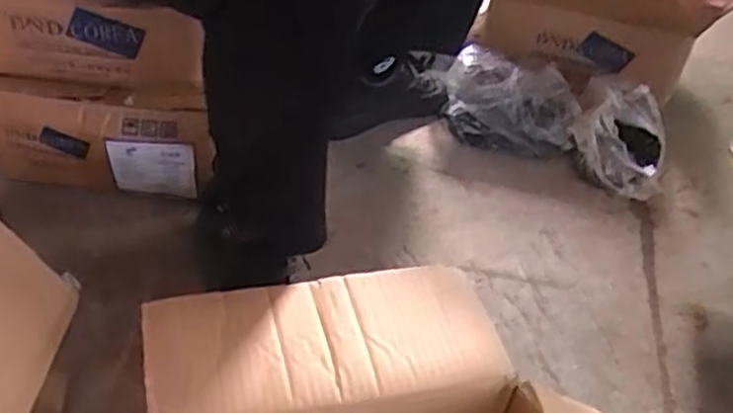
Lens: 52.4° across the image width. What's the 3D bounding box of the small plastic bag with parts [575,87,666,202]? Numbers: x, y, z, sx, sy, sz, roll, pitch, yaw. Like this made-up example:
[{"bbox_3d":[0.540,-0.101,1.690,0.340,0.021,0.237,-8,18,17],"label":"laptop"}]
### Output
[{"bbox_3d":[0.376,-0.104,1.097,0.135,0.089,0.161,19,43,14],"label":"small plastic bag with parts"}]

